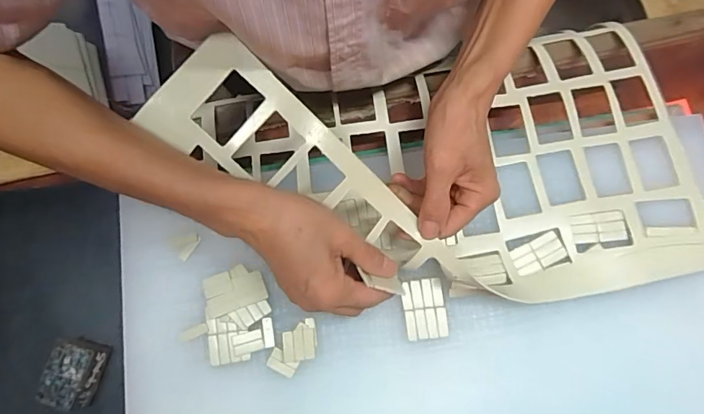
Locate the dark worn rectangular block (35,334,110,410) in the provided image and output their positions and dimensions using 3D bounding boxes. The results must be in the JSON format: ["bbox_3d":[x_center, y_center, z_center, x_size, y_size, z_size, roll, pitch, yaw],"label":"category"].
[{"bbox_3d":[-0.269,0.161,0.428,0.042,0.033,0.057,16,75,0],"label":"dark worn rectangular block"}]

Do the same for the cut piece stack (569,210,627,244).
[{"bbox_3d":[0.240,0.020,0.435,0.054,0.005,0.029,-6,76,0],"label":"cut piece stack"}]

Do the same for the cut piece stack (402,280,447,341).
[{"bbox_3d":[0.068,0.096,0.419,0.039,0.004,0.054,-8,76,-1],"label":"cut piece stack"}]

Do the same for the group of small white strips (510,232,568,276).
[{"bbox_3d":[0.180,0.047,0.433,0.051,0.007,0.026,-24,77,-5],"label":"group of small white strips"}]

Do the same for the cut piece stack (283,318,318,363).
[{"bbox_3d":[-0.049,0.124,0.412,0.032,0.010,0.036,-6,76,0],"label":"cut piece stack"}]

